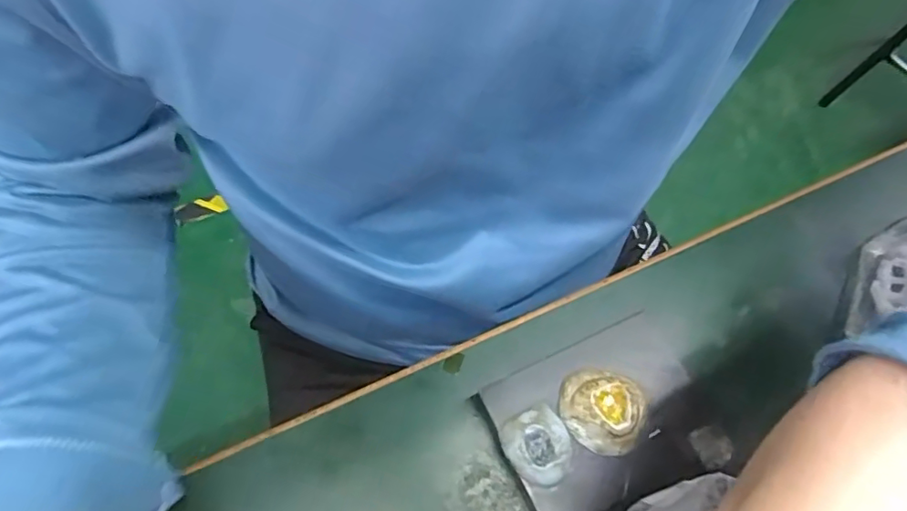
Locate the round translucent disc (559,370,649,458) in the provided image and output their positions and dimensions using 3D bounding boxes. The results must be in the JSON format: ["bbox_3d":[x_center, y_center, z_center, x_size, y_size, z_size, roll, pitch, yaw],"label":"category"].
[{"bbox_3d":[0.074,0.076,0.277,0.041,0.012,0.037,33,69,12],"label":"round translucent disc"}]

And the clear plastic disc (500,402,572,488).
[{"bbox_3d":[0.042,0.093,0.272,0.030,0.007,0.035,-28,71,-10],"label":"clear plastic disc"}]

